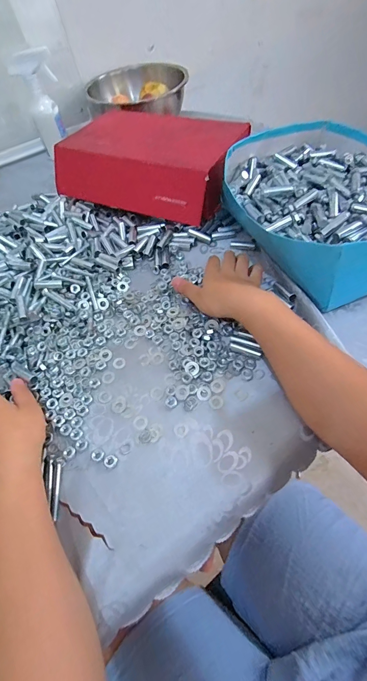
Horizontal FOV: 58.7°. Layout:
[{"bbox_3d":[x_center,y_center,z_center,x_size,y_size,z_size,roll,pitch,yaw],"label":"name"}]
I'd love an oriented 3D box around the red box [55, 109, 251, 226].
[{"bbox_3d":[-0.062,-0.321,0.581,0.292,0.081,0.201,18,59,19],"label":"red box"}]

